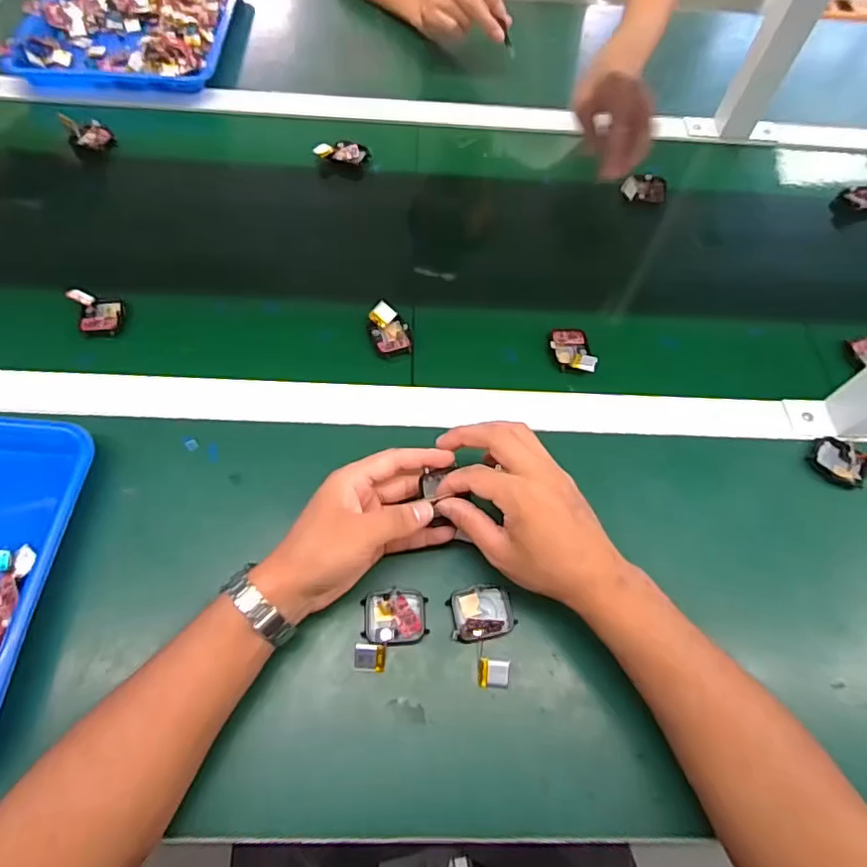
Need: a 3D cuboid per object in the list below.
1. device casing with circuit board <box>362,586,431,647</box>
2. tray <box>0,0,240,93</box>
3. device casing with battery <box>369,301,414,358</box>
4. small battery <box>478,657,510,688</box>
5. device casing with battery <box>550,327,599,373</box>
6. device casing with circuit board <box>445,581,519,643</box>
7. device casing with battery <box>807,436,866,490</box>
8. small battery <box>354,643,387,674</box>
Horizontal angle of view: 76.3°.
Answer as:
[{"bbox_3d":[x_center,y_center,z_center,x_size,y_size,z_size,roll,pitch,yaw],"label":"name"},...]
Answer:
[{"bbox_3d":[-0.028,0.135,0.408,0.046,0.010,0.038,-2,62,-5],"label":"device casing with circuit board"},{"bbox_3d":[-0.393,-0.563,0.735,0.245,0.035,0.309,2,62,-2],"label":"tray"},{"bbox_3d":[-0.042,-0.099,0.533,0.039,0.025,0.051,-4,62,-6],"label":"device casing with battery"},{"bbox_3d":[0.043,0.171,0.394,0.021,0.007,0.019,5,62,-1],"label":"small battery"},{"bbox_3d":[0.133,-0.081,0.527,0.037,0.018,0.057,2,62,-3],"label":"device casing with battery"},{"bbox_3d":[0.036,0.132,0.410,0.047,0.016,0.039,-7,63,-8],"label":"device casing with circuit board"},{"bbox_3d":[0.366,0.028,0.485,0.061,0.016,0.041,21,63,7],"label":"device casing with battery"},{"bbox_3d":[-0.045,0.161,0.395,0.022,0.010,0.018,5,62,-1],"label":"small battery"}]

